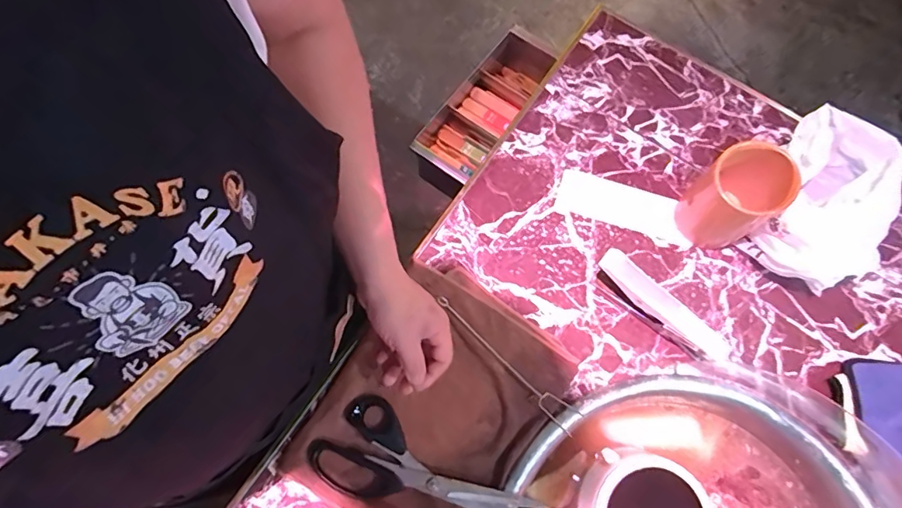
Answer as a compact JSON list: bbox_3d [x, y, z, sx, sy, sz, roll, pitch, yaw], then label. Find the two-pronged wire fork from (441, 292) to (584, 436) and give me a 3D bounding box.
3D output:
[{"bbox_3d":[0.062,0.122,0.565,0.209,0.006,0.026,42,76,10],"label":"two-pronged wire fork"}]

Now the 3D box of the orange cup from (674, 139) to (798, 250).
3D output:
[{"bbox_3d":[0.319,-0.061,0.573,0.073,0.127,0.087,-28,76,-10],"label":"orange cup"}]

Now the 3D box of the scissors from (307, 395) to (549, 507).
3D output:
[{"bbox_3d":[-0.029,0.240,0.525,0.238,0.019,0.095,27,74,6],"label":"scissors"}]

